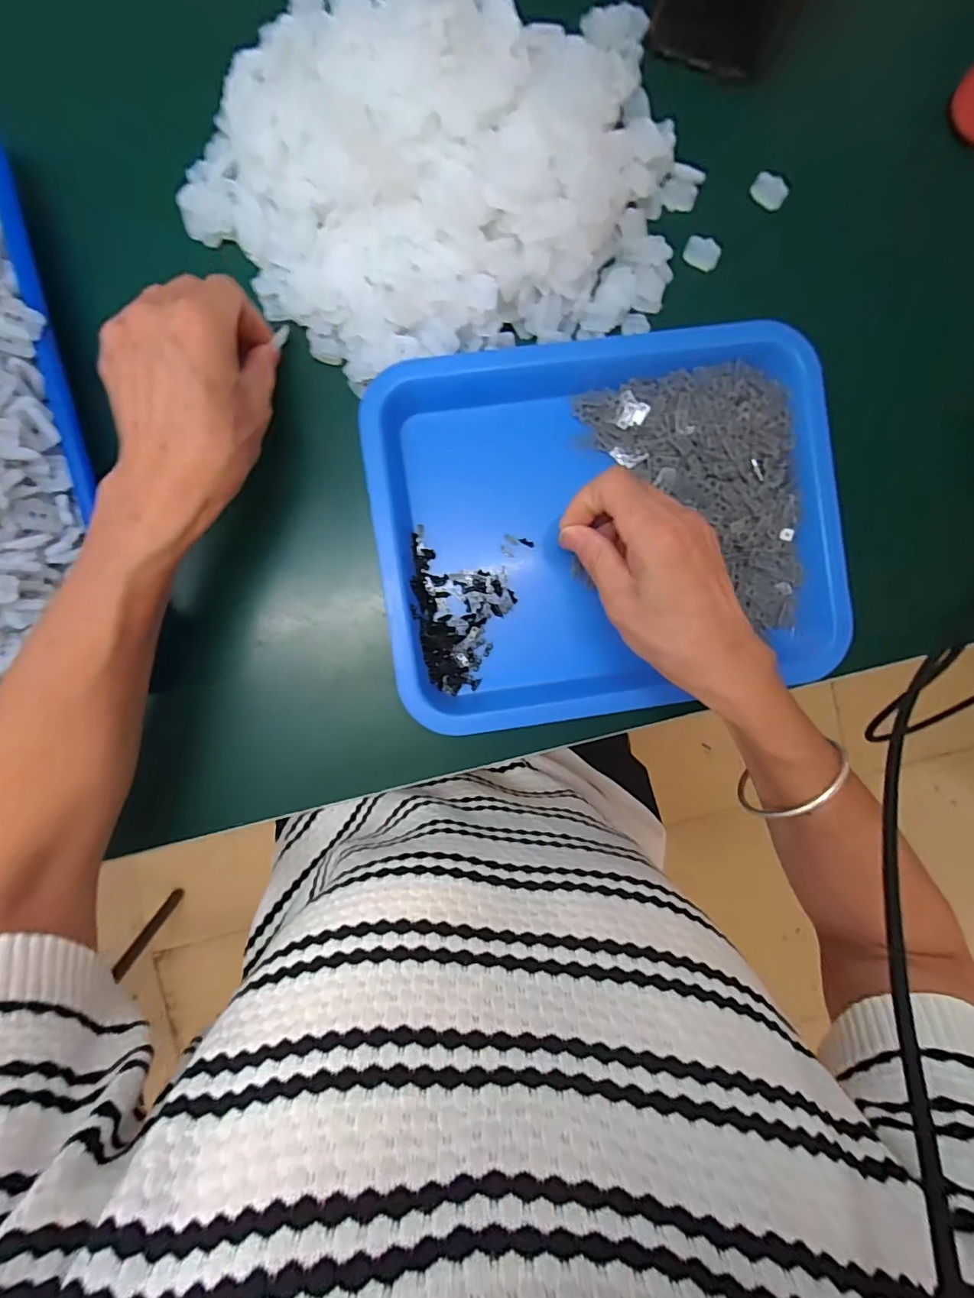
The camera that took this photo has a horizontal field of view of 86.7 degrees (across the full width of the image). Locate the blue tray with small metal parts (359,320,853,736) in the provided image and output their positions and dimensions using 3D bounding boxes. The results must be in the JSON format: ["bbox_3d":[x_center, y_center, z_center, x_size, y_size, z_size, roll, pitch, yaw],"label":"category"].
[{"bbox_3d":[0.075,-0.076,0.329,0.279,0.039,0.230,-8,92,-4],"label":"blue tray with small metal parts"}]

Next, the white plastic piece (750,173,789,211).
[{"bbox_3d":[0.187,-0.303,0.341,0.023,0.009,0.014,32,89,-5],"label":"white plastic piece"}]

